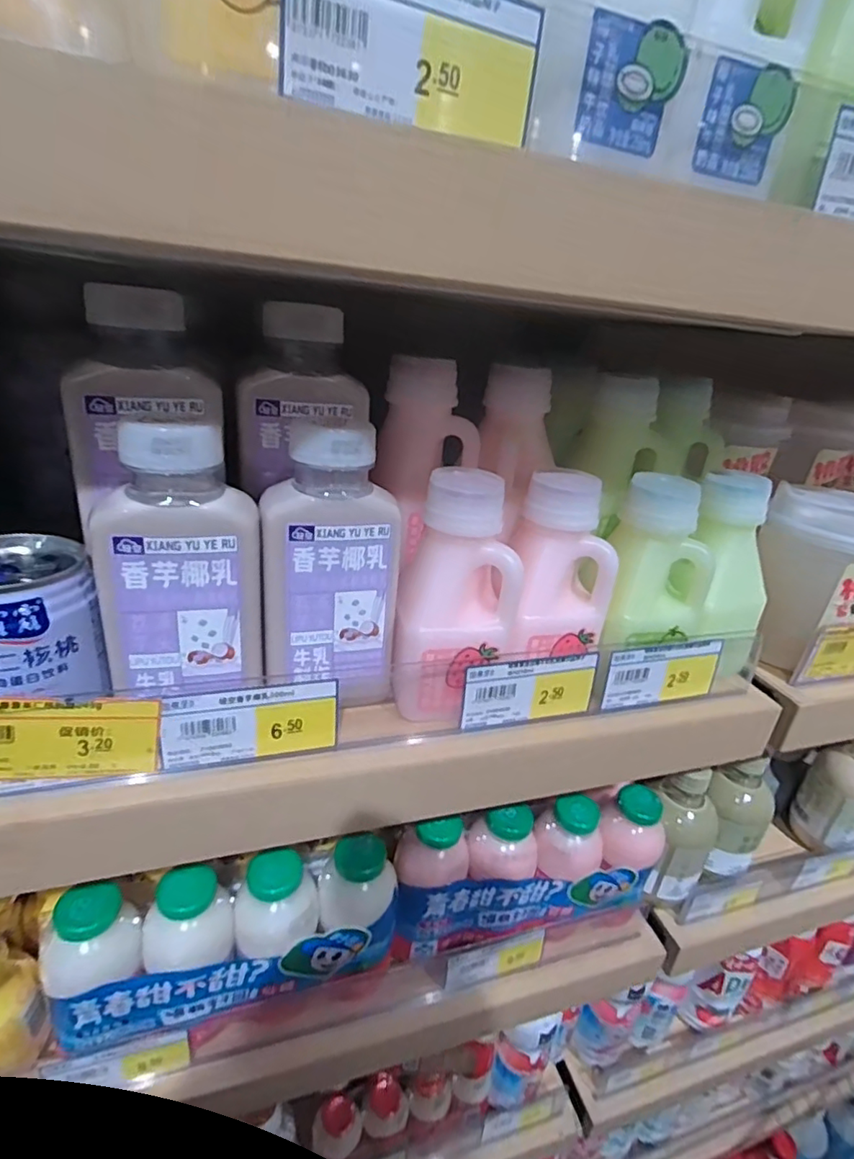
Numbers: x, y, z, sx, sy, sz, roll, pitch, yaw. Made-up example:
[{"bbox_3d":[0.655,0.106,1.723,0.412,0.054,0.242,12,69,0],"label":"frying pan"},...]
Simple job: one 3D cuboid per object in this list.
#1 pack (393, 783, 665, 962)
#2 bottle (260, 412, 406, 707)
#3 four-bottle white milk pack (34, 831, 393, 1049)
[{"bbox_3d":[0.079,0.220,0.432,0.208,0.105,0.046,-1,28,-16],"label":"pack"},{"bbox_3d":[-0.046,-0.005,0.295,0.070,0.140,0.057,4,27,-7],"label":"bottle"},{"bbox_3d":[-0.118,0.222,0.357,0.206,0.091,0.046,-3,29,-19],"label":"four-bottle white milk pack"}]

